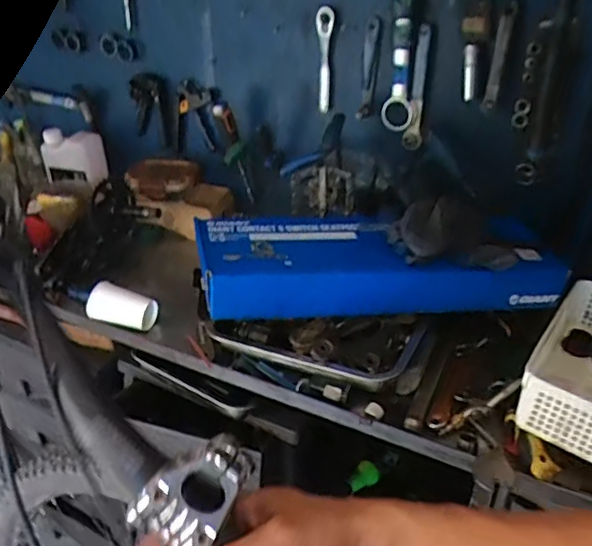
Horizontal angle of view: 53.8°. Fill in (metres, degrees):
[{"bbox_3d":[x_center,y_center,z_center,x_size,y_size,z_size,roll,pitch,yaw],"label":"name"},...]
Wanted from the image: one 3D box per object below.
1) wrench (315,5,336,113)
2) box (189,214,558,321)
[{"bbox_3d":[0.048,-0.376,1.035,0.033,0.178,0.030,5,30,3],"label":"wrench"},{"bbox_3d":[0.132,-0.017,0.856,0.534,0.093,0.174,-4,32,-9],"label":"box"}]

